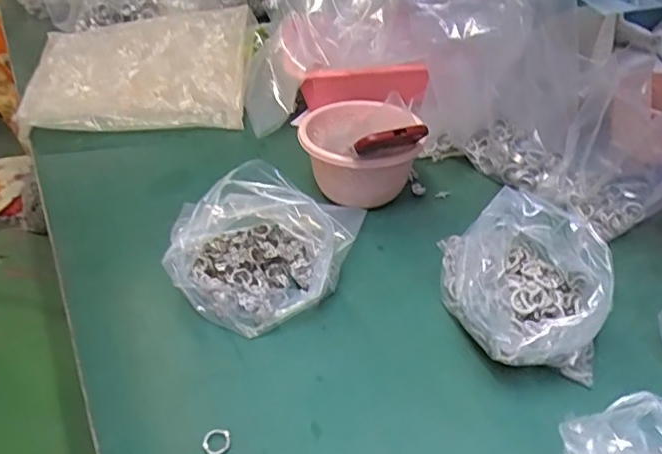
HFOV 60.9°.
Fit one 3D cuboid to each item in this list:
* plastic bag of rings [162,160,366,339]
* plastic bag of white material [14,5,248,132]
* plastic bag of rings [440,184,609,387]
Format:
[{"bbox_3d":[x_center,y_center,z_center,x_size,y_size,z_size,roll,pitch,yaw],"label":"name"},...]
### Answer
[{"bbox_3d":[-0.059,-0.002,0.571,0.146,0.117,0.198,14,39,18],"label":"plastic bag of rings"},{"bbox_3d":[-0.305,-0.245,0.876,0.337,0.048,0.228,0,73,-2],"label":"plastic bag of white material"},{"bbox_3d":[0.166,0.057,0.491,0.128,0.123,0.142,1,37,0],"label":"plastic bag of rings"}]

